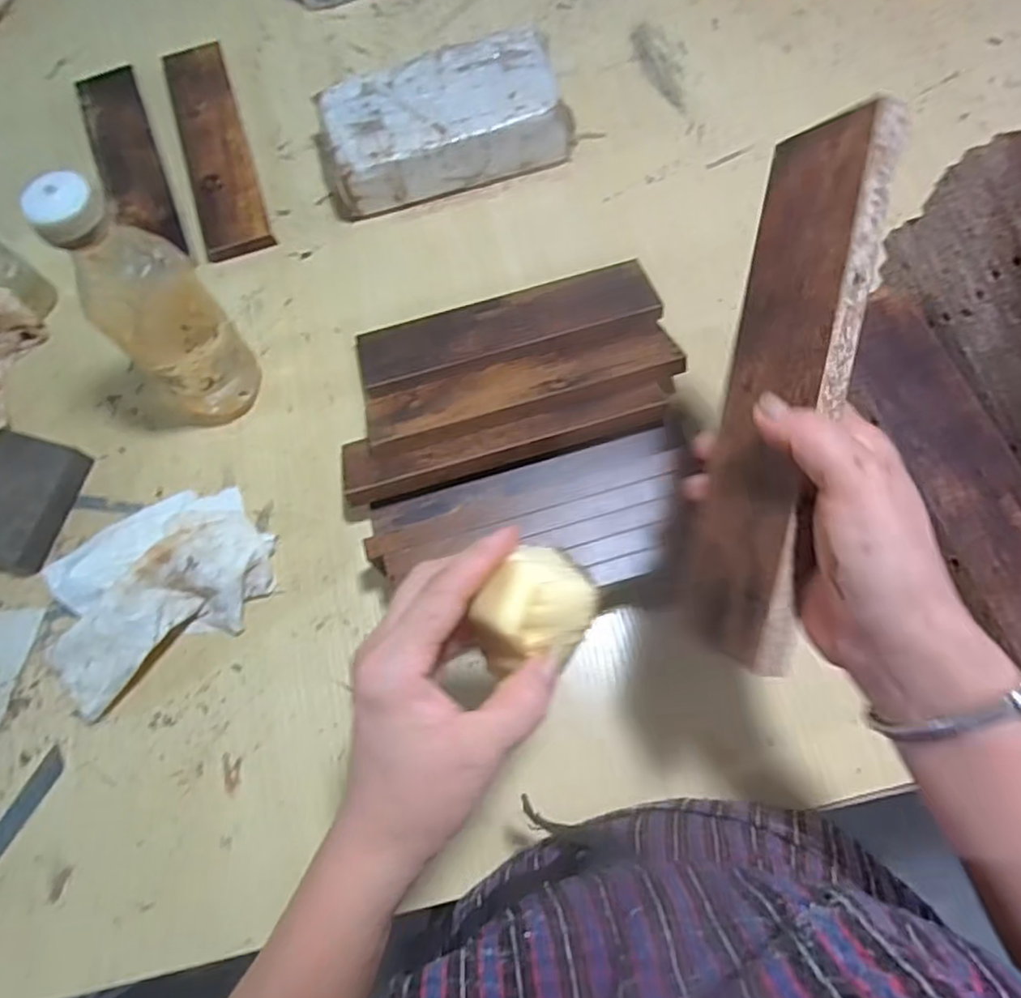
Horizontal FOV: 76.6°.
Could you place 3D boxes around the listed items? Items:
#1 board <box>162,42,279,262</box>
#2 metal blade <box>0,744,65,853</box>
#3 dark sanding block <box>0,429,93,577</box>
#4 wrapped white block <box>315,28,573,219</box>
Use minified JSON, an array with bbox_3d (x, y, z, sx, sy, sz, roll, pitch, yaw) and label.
[{"bbox_3d":[-0.278,-0.334,0.608,0.060,0.013,0.250,-18,74,-4],"label":"board"},{"bbox_3d":[-0.346,0.222,0.450,0.015,0.004,0.101,33,75,-3],"label":"metal blade"},{"bbox_3d":[-0.382,0.003,0.501,0.069,0.031,0.102,16,74,6],"label":"dark sanding block"},{"bbox_3d":[-0.063,-0.333,0.580,0.216,0.063,0.106,-19,74,-5],"label":"wrapped white block"}]

